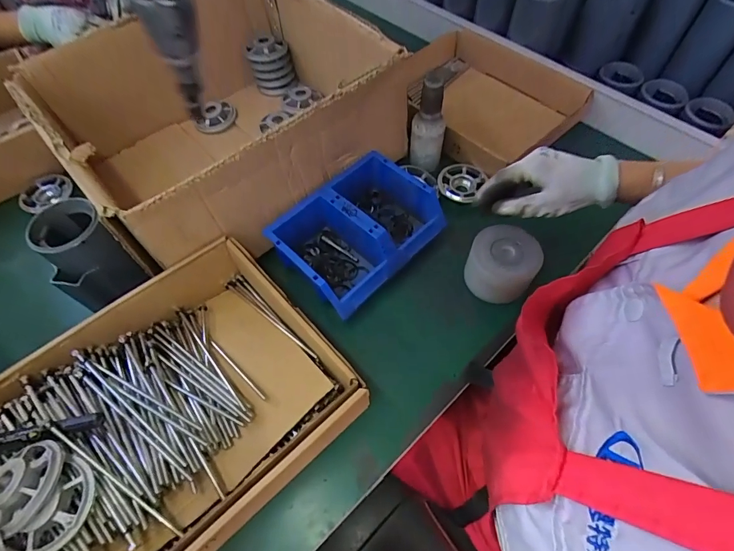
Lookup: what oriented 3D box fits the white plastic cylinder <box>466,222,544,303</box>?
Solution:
[{"bbox_3d":[0.178,-0.013,0.527,0.084,0.070,0.086,17,62,12],"label":"white plastic cylinder"}]

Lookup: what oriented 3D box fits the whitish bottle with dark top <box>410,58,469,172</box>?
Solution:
[{"bbox_3d":[0.099,-0.234,0.589,0.058,0.148,0.059,10,60,8],"label":"whitish bottle with dark top"}]

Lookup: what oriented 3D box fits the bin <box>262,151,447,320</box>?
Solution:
[{"bbox_3d":[-0.011,-0.063,0.555,0.156,0.071,0.210,40,68,22],"label":"bin"}]

